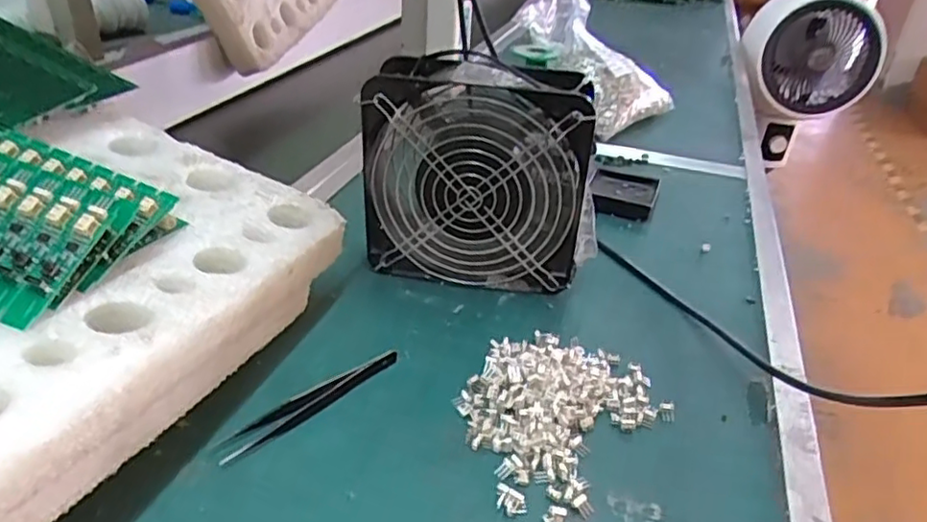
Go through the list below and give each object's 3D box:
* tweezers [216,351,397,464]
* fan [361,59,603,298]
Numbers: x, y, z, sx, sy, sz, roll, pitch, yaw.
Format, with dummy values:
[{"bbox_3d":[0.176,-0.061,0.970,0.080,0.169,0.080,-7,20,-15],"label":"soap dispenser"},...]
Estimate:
[{"bbox_3d":[-0.081,0.080,0.359,0.111,0.007,0.019,-23,40,-34],"label":"tweezers"},{"bbox_3d":[0.011,-0.058,0.456,0.157,0.155,0.057,6,32,5],"label":"fan"}]

